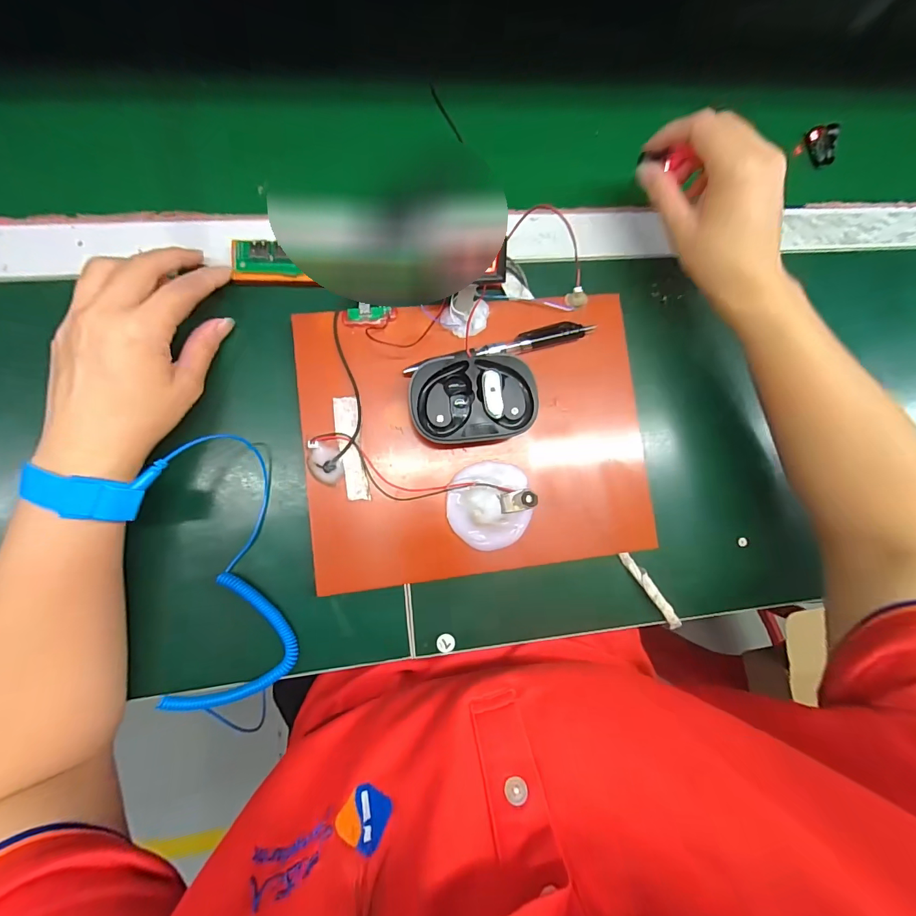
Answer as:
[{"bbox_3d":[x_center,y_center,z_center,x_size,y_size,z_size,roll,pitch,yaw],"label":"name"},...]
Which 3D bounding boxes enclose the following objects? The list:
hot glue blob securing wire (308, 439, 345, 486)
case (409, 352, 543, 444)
[{"bbox_3d":[-0.093,0.004,0.302,0.023,0.004,0.031,-12,88,-7],"label":"hot glue blob securing wire"},{"bbox_3d":[0.011,-0.041,0.302,0.086,0.034,0.059,-5,87,-7],"label":"case"}]

